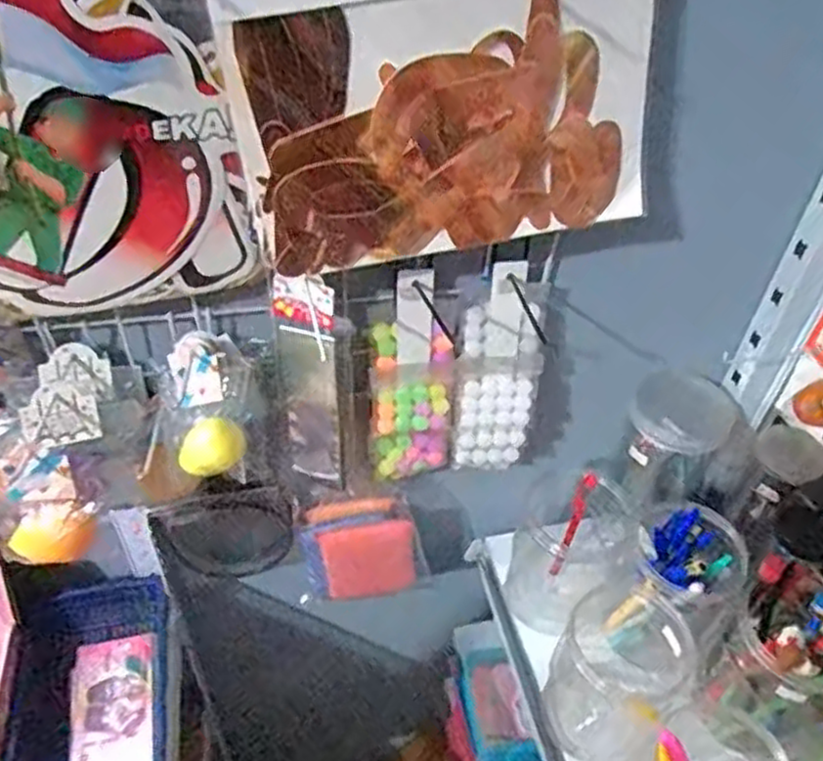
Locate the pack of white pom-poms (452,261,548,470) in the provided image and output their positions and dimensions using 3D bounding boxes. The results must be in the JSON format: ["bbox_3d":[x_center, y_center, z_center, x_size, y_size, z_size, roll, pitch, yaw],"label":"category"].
[{"bbox_3d":[0.074,-0.003,0.636,0.068,0.210,0.019,1,33,-2],"label":"pack of white pom-poms"}]

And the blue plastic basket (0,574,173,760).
[{"bbox_3d":[-0.283,0.306,0.657,0.131,0.068,0.246,-5,45,-9],"label":"blue plastic basket"}]

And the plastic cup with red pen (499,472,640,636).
[{"bbox_3d":[0.144,0.165,0.718,0.095,0.132,0.093,2,45,-2],"label":"plastic cup with red pen"}]

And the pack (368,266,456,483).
[{"bbox_3d":[0.000,0.002,0.619,0.072,0.199,0.038,-14,47,-17],"label":"pack"}]

